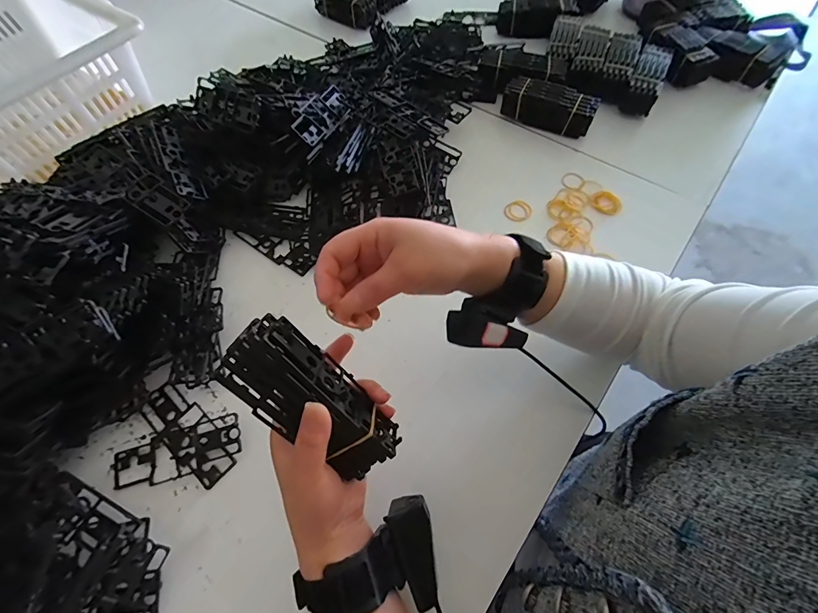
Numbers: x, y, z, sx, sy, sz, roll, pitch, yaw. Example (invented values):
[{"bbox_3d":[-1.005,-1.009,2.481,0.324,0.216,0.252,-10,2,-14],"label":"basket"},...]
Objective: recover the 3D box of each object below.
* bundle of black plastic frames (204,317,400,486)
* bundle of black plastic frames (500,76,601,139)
[{"bbox_3d":[-0.066,0.063,0.265,0.045,0.053,0.131,-39,109,12],"label":"bundle of black plastic frames"},{"bbox_3d":[0.201,-0.288,0.547,0.126,0.056,0.042,23,66,15],"label":"bundle of black plastic frames"}]

